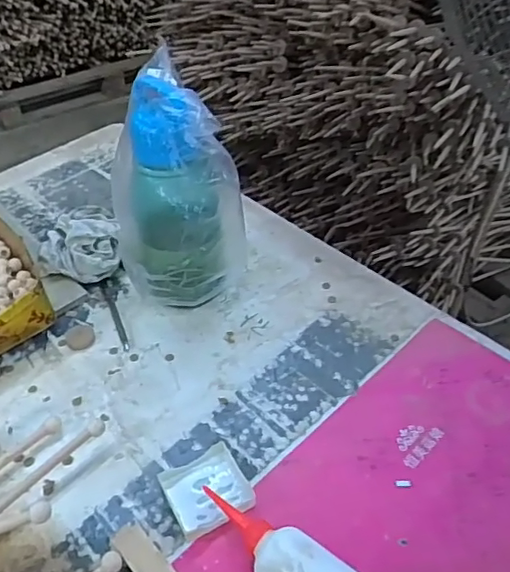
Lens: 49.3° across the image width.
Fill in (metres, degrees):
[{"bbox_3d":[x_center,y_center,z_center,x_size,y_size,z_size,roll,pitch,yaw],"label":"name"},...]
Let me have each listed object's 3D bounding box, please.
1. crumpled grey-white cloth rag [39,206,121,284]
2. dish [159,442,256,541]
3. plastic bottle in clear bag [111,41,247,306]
[{"bbox_3d":[-0.252,-0.058,0.809,0.117,0.067,0.125,-11,43,-9],"label":"crumpled grey-white cloth rag"},{"bbox_3d":[-0.048,0.202,0.554,0.076,0.023,0.072,-18,46,-18],"label":"dish"},{"bbox_3d":[-0.096,-0.117,0.696,0.153,0.284,0.167,-10,45,-10],"label":"plastic bottle in clear bag"}]

